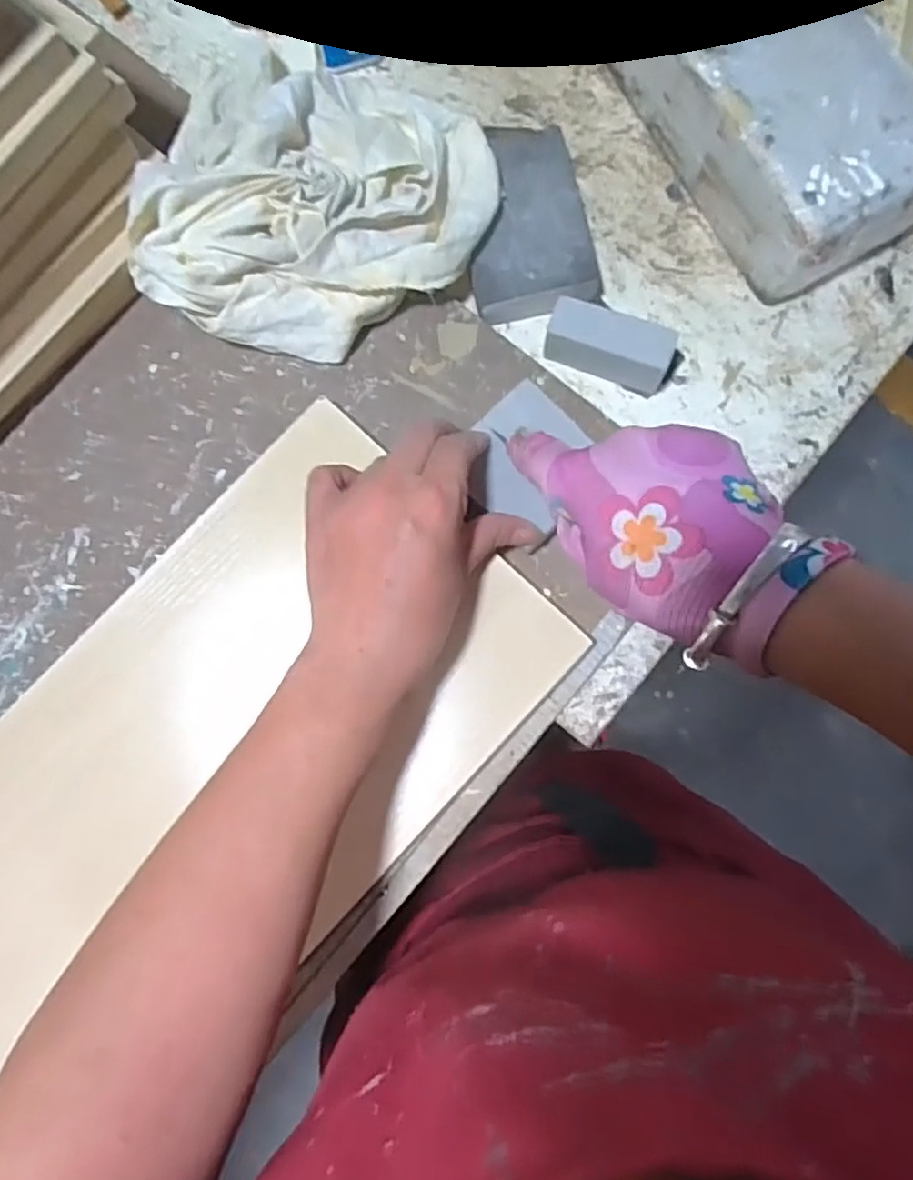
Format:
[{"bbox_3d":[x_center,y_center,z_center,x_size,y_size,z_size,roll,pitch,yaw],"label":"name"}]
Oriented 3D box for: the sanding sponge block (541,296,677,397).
[{"bbox_3d":[0.086,-0.138,0.396,0.068,0.033,0.027,21,84,2],"label":"sanding sponge block"}]

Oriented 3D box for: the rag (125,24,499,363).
[{"bbox_3d":[-0.070,-0.226,0.375,0.181,0.056,0.193,12,84,1],"label":"rag"}]

